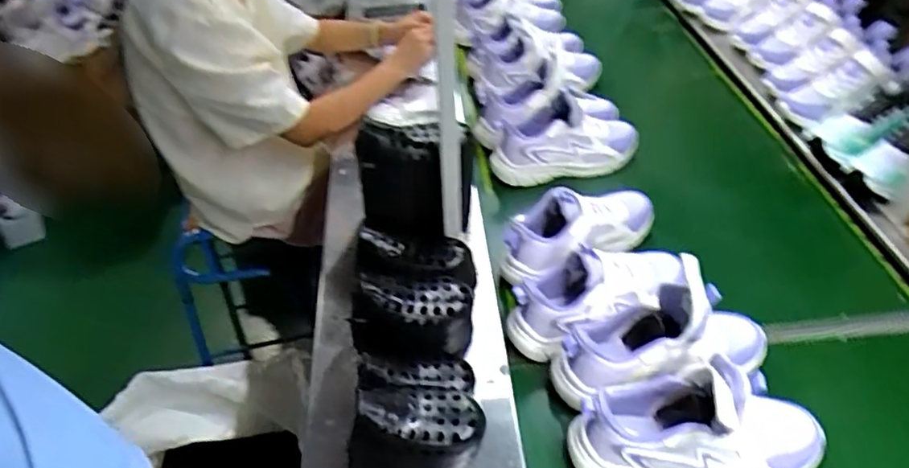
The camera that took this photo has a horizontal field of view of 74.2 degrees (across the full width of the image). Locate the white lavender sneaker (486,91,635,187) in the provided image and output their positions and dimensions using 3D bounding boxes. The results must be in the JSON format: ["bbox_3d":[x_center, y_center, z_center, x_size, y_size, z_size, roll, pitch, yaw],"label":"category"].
[{"bbox_3d":[0.189,-0.169,1.024,0.249,0.121,0.110,0,44,2],"label":"white lavender sneaker"}]

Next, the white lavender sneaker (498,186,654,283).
[{"bbox_3d":[0.178,-0.017,0.856,0.246,0.103,0.092,-26,49,-24],"label":"white lavender sneaker"}]

